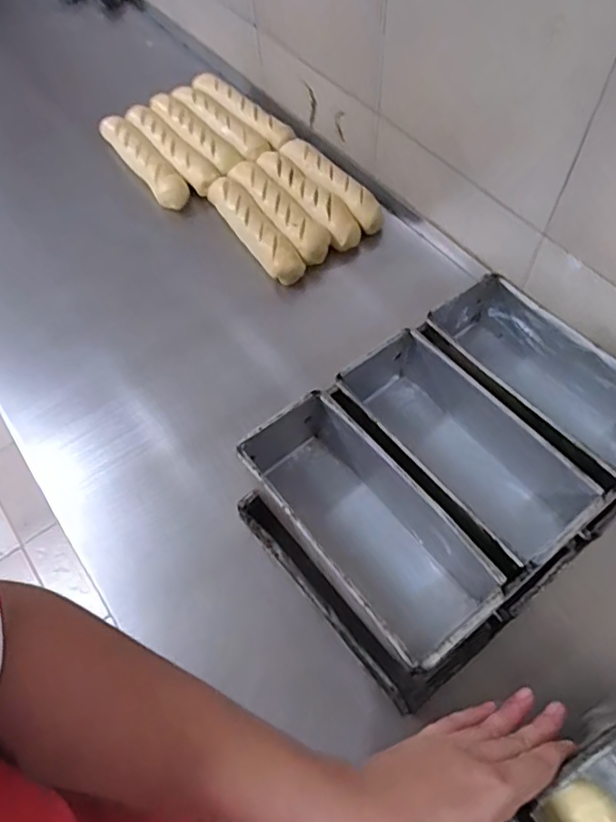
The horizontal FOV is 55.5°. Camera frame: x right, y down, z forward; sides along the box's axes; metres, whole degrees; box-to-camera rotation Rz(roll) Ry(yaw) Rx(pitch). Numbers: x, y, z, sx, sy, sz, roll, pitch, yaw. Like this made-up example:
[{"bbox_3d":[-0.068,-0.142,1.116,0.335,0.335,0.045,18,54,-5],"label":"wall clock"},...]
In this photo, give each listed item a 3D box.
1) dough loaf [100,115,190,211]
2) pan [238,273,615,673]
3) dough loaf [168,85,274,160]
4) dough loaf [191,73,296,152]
[{"bbox_3d":[-0.264,-0.399,0.931,0.052,0.043,0.235,-35,65,-17],"label":"dough loaf"},{"bbox_3d":[0.134,0.038,0.553,0.334,0.096,0.243,-35,64,-17],"label":"pan"},{"bbox_3d":[-0.150,-0.478,0.972,0.046,0.029,0.219,-39,66,-19],"label":"dough loaf"},{"bbox_3d":[-0.109,-0.503,0.980,0.062,0.031,0.216,-40,66,-20],"label":"dough loaf"}]

